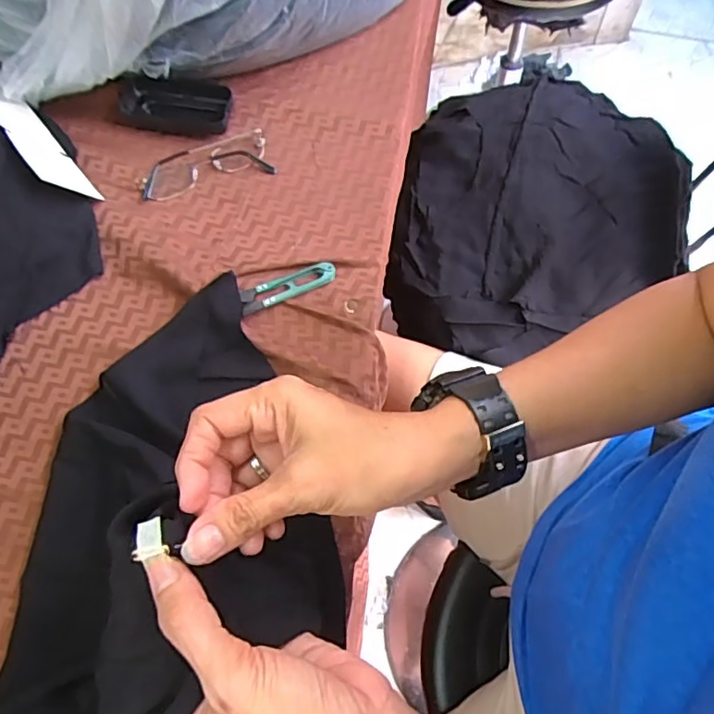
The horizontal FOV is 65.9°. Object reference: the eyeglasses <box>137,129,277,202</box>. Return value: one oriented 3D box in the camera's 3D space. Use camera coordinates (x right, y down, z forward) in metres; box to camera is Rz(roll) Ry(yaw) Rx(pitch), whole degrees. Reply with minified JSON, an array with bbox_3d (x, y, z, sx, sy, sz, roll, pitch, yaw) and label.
[{"bbox_3d":[-0.146,-0.184,0.526,0.126,0.021,0.045,-22,67,-7],"label":"eyeglasses"}]

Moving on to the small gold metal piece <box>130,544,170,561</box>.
[{"bbox_3d":[-0.093,0.088,0.247,0.019,0.004,0.005,-15,66,7],"label":"small gold metal piece"}]

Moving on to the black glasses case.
[{"bbox_3d":[-0.183,-0.250,0.551,0.112,0.023,0.057,0,67,3],"label":"black glasses case"}]

